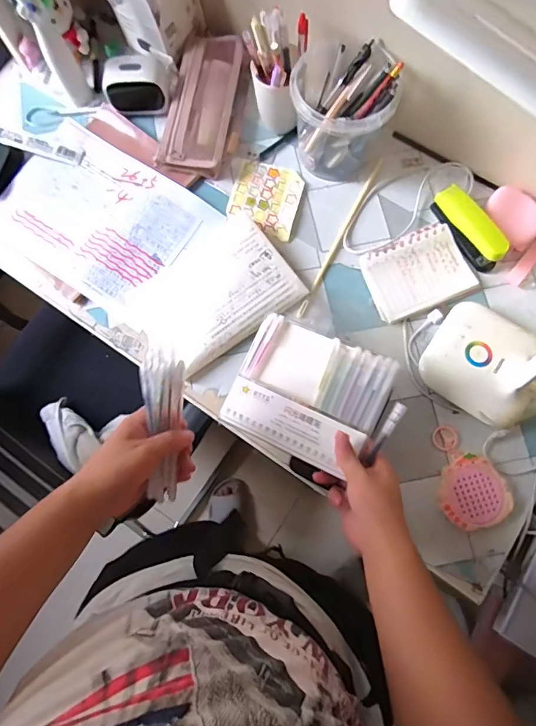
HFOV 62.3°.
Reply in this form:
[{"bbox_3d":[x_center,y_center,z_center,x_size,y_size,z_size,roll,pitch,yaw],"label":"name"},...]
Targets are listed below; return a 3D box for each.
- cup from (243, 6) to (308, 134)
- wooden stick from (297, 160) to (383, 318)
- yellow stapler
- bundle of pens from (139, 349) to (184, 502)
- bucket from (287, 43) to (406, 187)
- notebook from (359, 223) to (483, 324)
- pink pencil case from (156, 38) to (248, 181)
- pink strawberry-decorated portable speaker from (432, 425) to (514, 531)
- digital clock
[{"bbox_3d":[0.009,-0.383,0.609,0.076,0.133,0.084,5,78,2],"label":"cup"},{"bbox_3d":[0.103,-0.181,0.628,0.010,0.004,0.266,27,80,7],"label":"wooden stick"},{"bbox_3d":[0.274,-0.185,0.602,0.032,0.041,0.121,-35,79,-6],"label":"yellow stapler"},{"bbox_3d":[-0.105,0.066,0.454,0.035,0.033,0.158,1,98,1],"label":"bundle of pens"},{"bbox_3d":[0.096,-0.339,0.602,0.135,0.126,0.114,29,80,7],"label":"bucket"},{"bbox_3d":[0.206,-0.125,0.608,0.141,0.014,0.109,-20,78,-3],"label":"notebook"},{"bbox_3d":[-0.092,-0.381,0.658,0.102,0.033,0.210,11,78,3],"label":"pink pencil case"},{"bbox_3d":[0.241,0.137,0.543,0.080,0.018,0.120,-19,78,-3],"label":"pink strawberry-decorated portable speaker"},{"bbox_3d":[-0.191,-0.410,0.650,0.091,0.061,0.055,-9,78,-1],"label":"digital clock"}]

